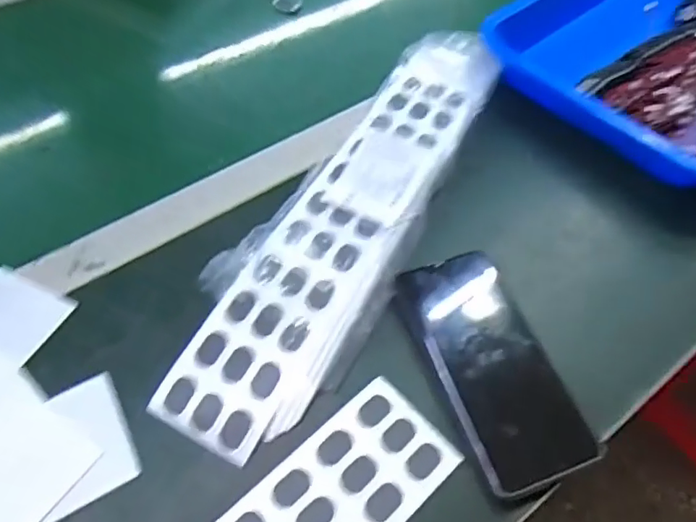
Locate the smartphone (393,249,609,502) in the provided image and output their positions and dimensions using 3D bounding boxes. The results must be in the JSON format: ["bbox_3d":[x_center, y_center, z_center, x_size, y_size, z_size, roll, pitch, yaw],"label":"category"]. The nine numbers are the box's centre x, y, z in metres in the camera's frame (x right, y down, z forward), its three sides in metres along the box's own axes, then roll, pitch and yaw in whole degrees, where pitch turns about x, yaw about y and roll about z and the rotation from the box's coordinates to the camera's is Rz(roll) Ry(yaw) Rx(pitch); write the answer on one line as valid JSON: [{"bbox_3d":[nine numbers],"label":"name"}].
[{"bbox_3d":[0.096,0.068,0.365,0.078,0.009,0.161,-17,58,-13],"label":"smartphone"}]

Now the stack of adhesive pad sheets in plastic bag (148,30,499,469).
[{"bbox_3d":[0.016,-0.053,0.433,0.109,0.030,0.435,26,58,14],"label":"stack of adhesive pad sheets in plastic bag"}]

